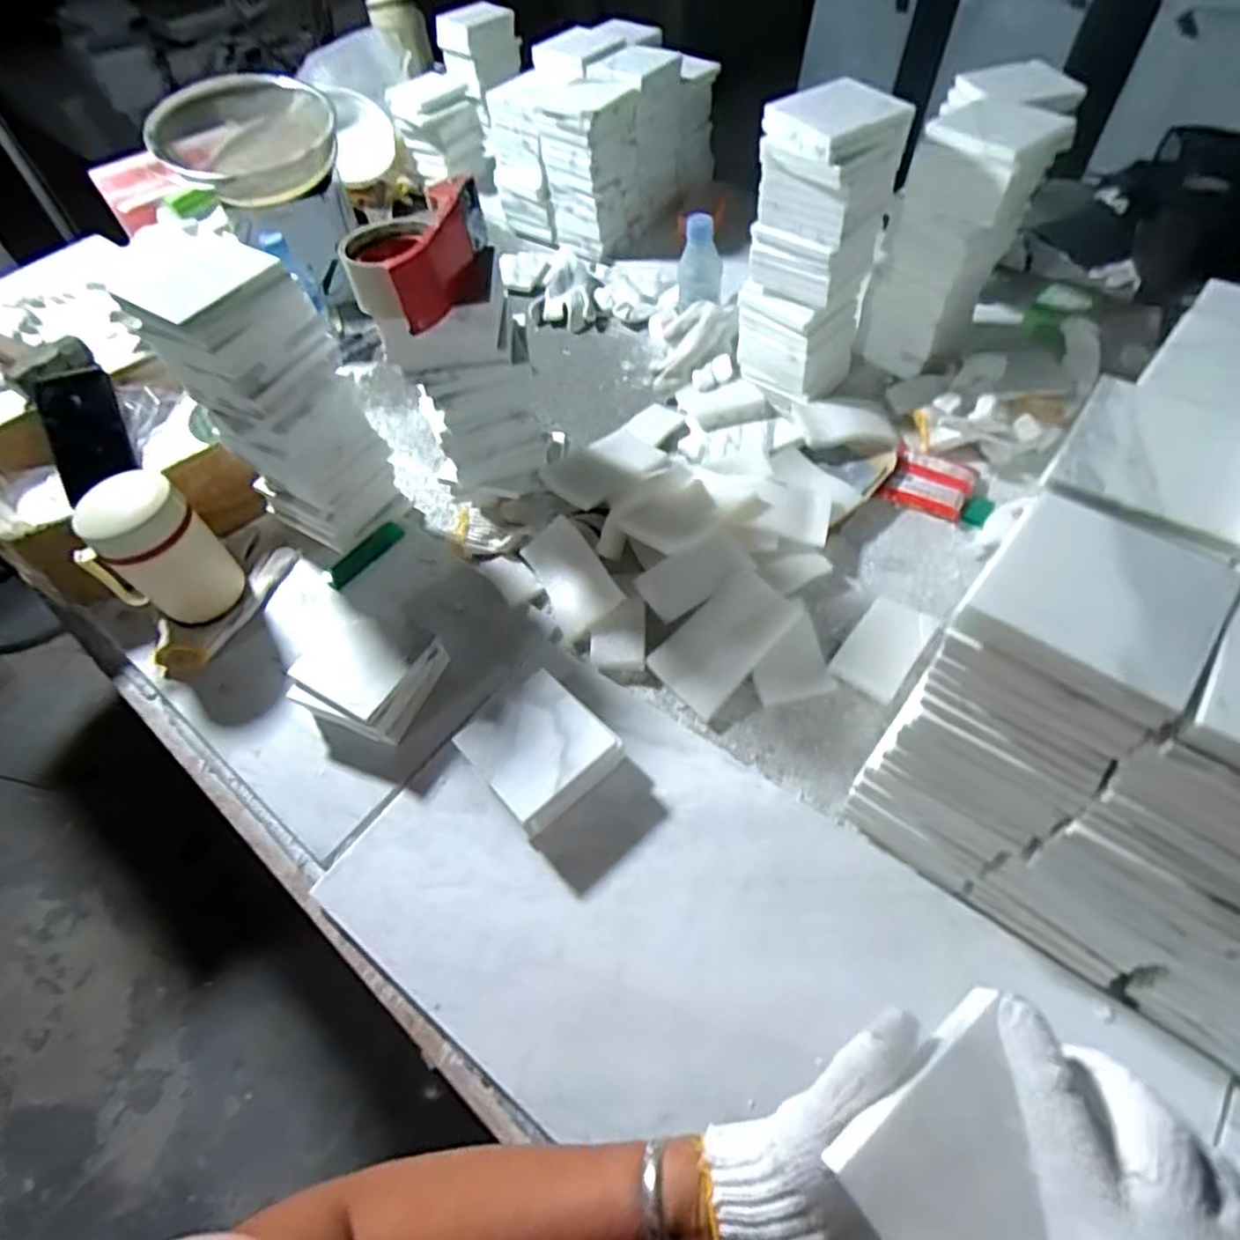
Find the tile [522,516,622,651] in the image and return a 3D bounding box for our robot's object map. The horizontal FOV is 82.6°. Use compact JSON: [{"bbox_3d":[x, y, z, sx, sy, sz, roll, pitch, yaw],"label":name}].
[{"bbox_3d":[-0.054,-0.044,0.739,0.073,0.010,0.126,-39,68,11],"label":"tile"}]

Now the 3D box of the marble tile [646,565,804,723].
[{"bbox_3d":[0.103,0.019,0.684,0.142,0.007,0.080,-45,72,-6],"label":"marble tile"}]

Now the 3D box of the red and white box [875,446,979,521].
[{"bbox_3d":[0.347,-0.155,0.792,0.091,0.022,0.074,19,60,16],"label":"red and white box"}]

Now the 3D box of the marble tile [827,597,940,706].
[{"bbox_3d":[0.257,0.025,0.687,0.063,0.007,0.116,31,64,22],"label":"marble tile"}]

